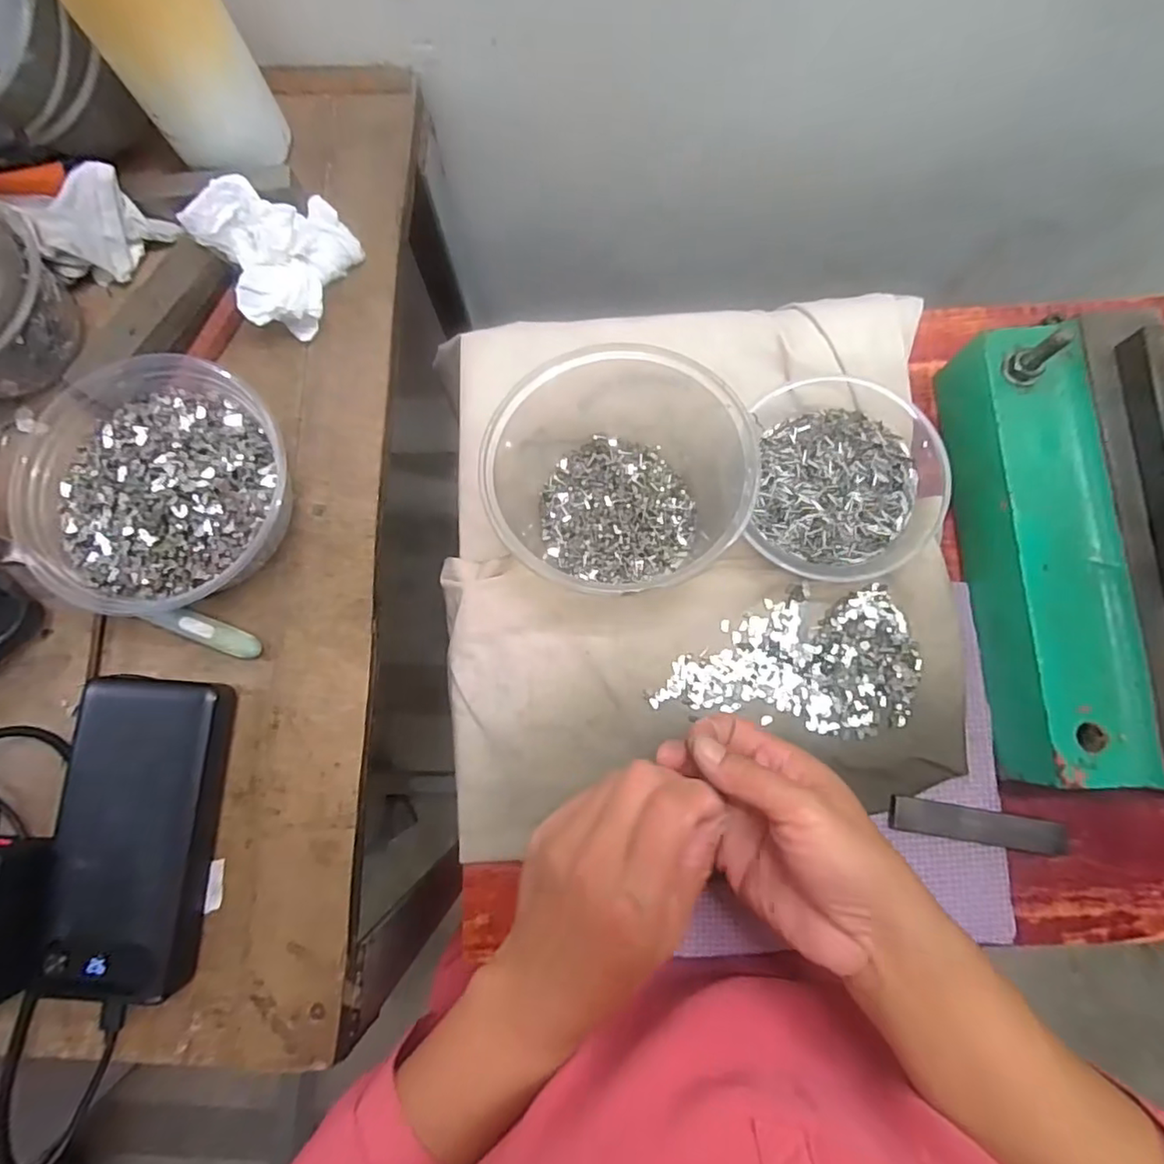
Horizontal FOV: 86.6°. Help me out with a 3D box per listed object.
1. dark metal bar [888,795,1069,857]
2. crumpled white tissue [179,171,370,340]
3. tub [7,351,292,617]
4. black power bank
[{"bbox_3d":[0.225,0.138,0.349,0.102,0.006,0.018,10,80,0],"label":"dark metal bar"},{"bbox_3d":[-0.178,-0.201,0.360,0.076,0.065,0.079,-35,83,-7],"label":"crumpled white tissue"},{"bbox_3d":[-0.223,-0.054,0.340,0.132,0.057,0.140,0,80,1],"label":"tub"},{"bbox_3d":[-0.232,0.131,0.321,0.071,0.027,0.154,3,80,-1],"label":"black power bank"}]

